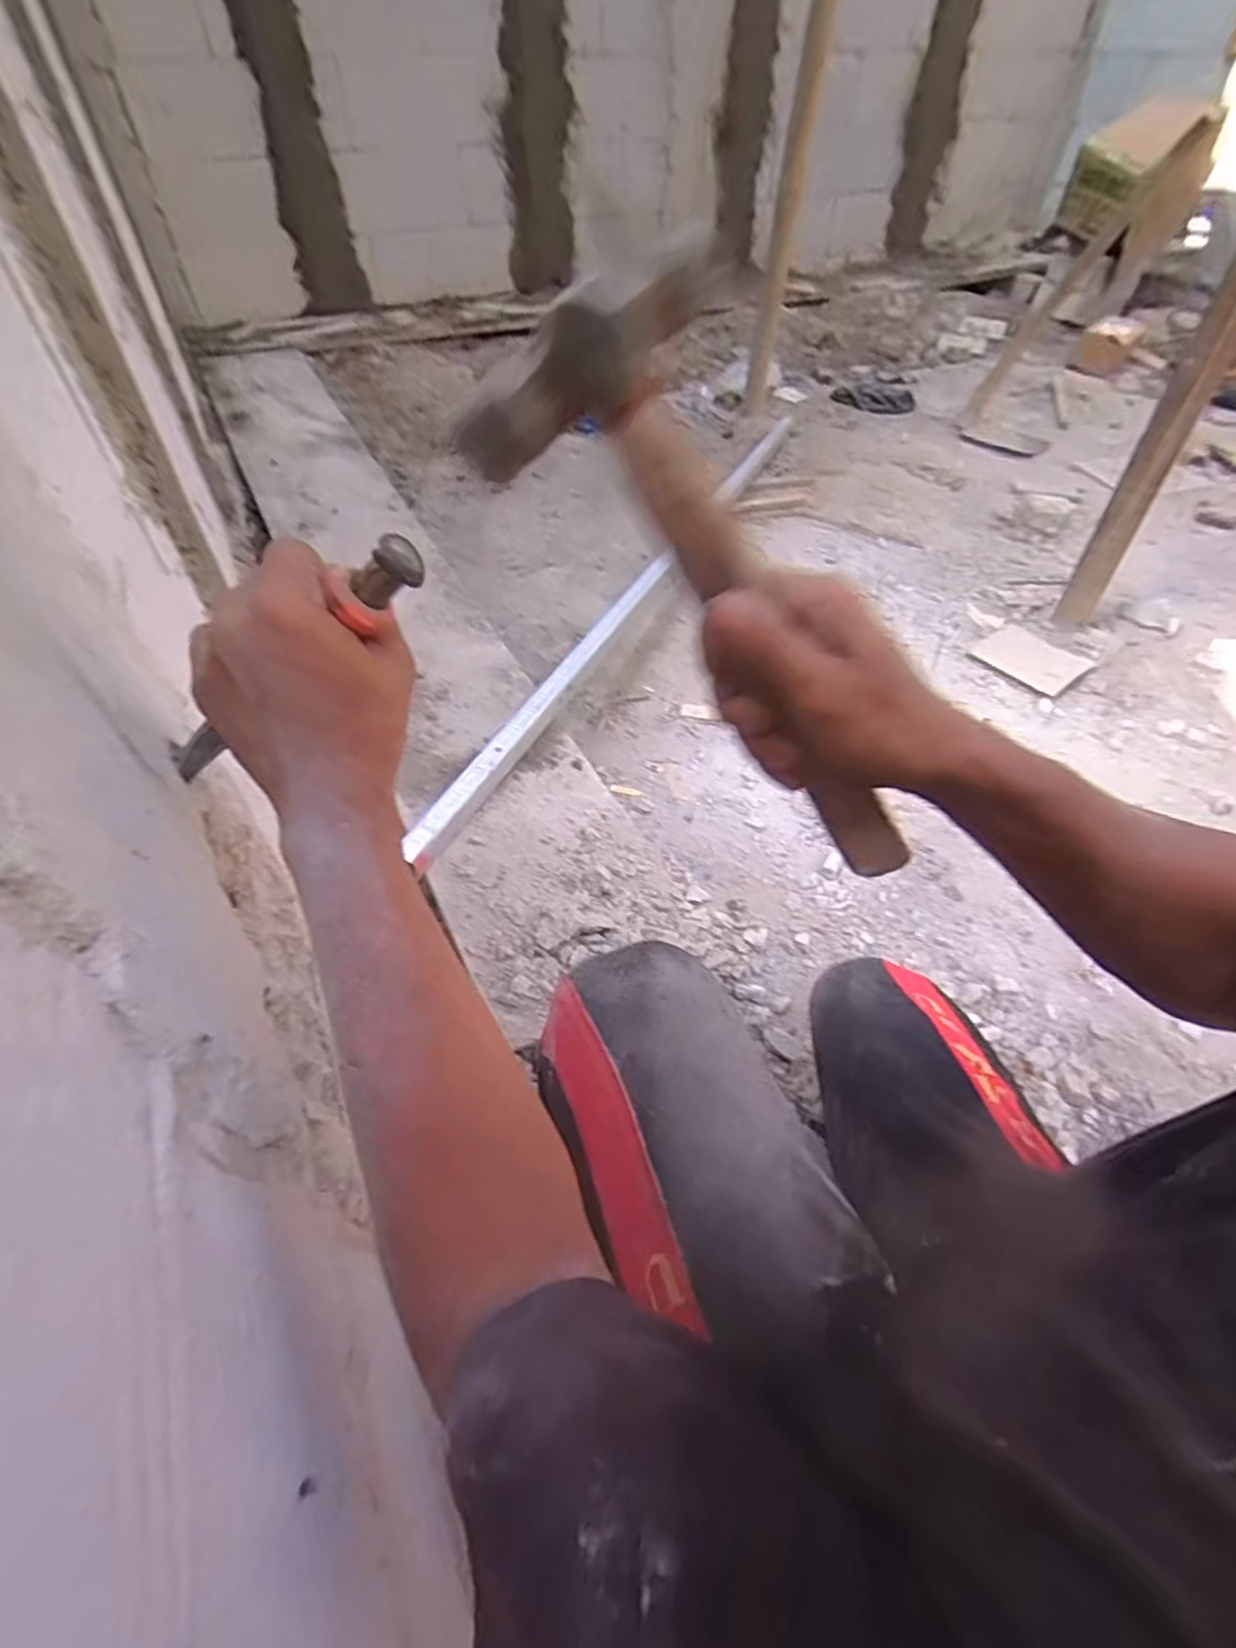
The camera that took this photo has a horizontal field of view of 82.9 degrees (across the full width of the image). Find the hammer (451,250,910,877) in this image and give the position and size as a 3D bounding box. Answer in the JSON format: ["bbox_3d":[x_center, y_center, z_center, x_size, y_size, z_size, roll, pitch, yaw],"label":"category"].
[{"bbox_3d":[0.061,-0.076,0.306,0.105,0.283,0.030,-16,36,39],"label":"hammer"}]

